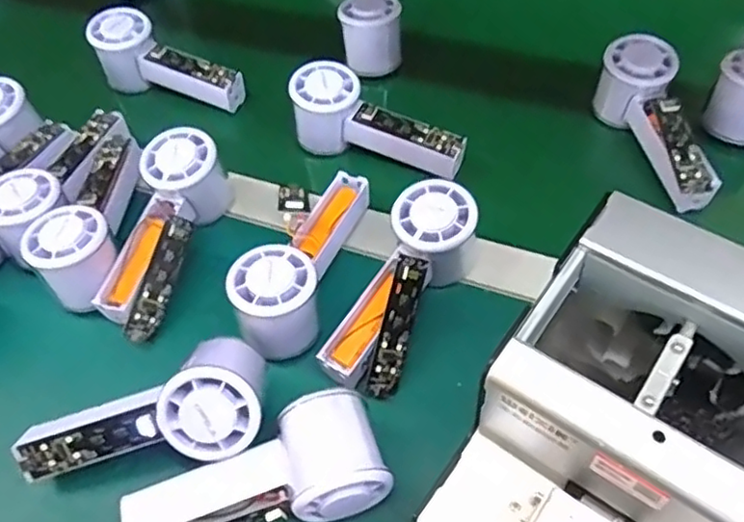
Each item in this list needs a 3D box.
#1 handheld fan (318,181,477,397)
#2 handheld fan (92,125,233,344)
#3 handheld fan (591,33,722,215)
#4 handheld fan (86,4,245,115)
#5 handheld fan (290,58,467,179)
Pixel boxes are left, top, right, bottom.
[{"bbox_3d":[0.020,0.015,0.434,0.056,0.060,0.149,25,60,20],"label":"handheld fan"},{"bbox_3d":[-0.154,-0.019,0.488,0.058,0.065,0.162,12,71,12],"label":"handheld fan"},{"bbox_3d":[0.224,-0.109,0.515,0.055,0.057,0.151,-7,55,0],"label":"handheld fan"},{"bbox_3d":[-0.190,-0.180,0.610,0.152,0.059,0.052,26,60,7],"label":"handheld fan"},{"bbox_3d":[0.008,-0.117,0.531,0.140,0.057,0.051,15,57,15],"label":"handheld fan"}]

